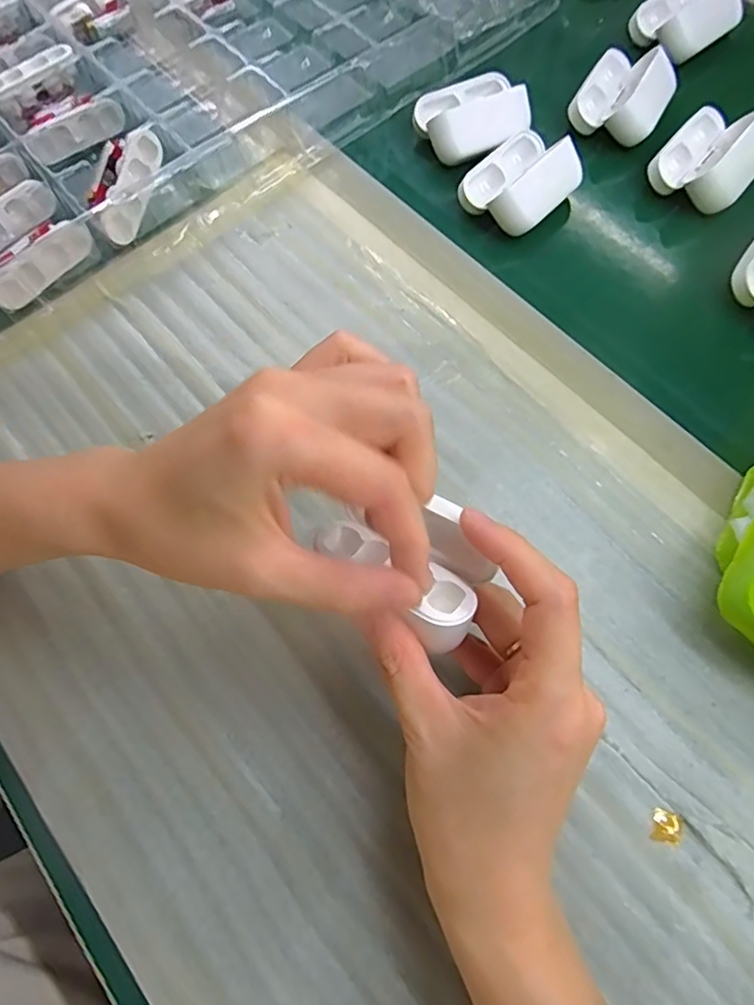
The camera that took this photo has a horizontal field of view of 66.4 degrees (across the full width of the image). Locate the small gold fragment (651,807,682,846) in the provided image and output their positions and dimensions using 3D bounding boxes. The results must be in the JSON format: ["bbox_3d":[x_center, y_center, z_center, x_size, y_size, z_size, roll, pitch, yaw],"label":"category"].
[{"bbox_3d":[0.113,0.126,0.223,0.010,0.004,0.011,11,70,7],"label":"small gold fragment"}]

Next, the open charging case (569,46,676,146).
[{"bbox_3d":[0.157,-0.258,0.366,0.052,0.034,0.063,29,73,13],"label":"open charging case"}]

